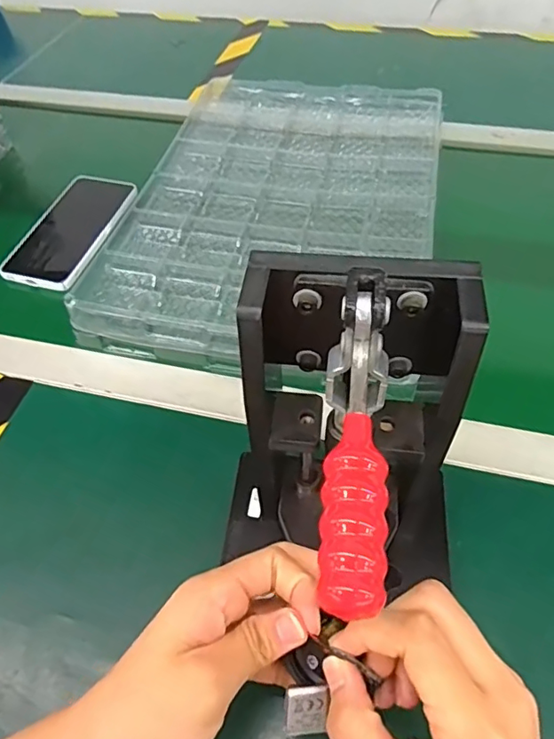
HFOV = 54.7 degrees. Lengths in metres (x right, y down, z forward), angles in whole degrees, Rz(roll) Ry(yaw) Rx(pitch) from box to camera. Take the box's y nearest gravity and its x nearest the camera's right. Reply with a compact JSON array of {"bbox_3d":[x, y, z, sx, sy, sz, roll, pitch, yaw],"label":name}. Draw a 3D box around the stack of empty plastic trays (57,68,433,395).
[{"bbox_3d":[0.011,-0.185,0.567,0.299,0.036,0.445,9,52,9],"label":"stack of empty plastic trays"}]

